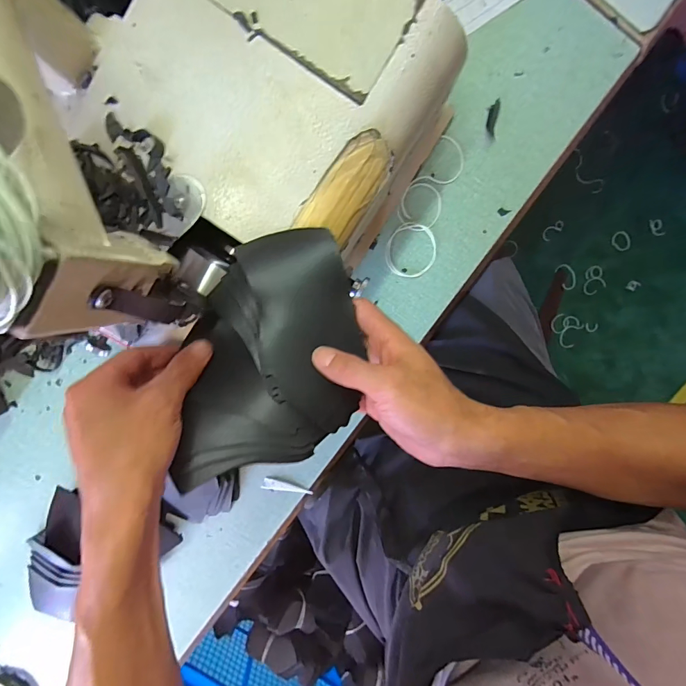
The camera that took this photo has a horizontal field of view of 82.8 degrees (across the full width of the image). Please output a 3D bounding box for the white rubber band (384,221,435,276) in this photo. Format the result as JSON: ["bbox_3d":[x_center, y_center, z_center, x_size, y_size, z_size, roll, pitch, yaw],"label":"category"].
[{"bbox_3d":[0.077,-0.106,0.441,0.058,0.004,0.060,0,97,0],"label":"white rubber band"}]

